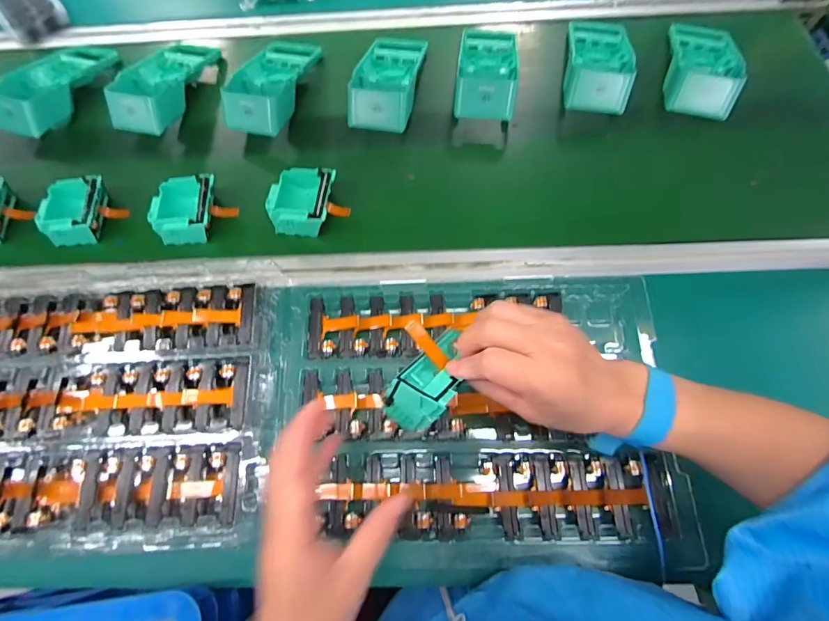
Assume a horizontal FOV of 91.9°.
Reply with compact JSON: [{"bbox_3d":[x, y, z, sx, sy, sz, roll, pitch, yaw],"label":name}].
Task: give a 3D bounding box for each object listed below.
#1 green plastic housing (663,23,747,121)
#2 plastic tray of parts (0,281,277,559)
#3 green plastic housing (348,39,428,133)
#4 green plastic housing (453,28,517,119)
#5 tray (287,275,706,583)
[{"bbox_3d":[0.405,-0.354,0.559,0.091,0.039,0.205,18,71,9],"label":"green plastic housing"},{"bbox_3d":[-0.338,0.096,0.391,0.392,0.021,0.246,-3,69,2],"label":"plastic tray of parts"},{"bbox_3d":[-0.036,-0.332,0.562,0.090,0.055,0.197,7,70,5],"label":"green plastic housing"},{"bbox_3d":[0.102,-0.341,0.560,0.083,0.044,0.194,5,69,5],"label":"green plastic housing"},{"bbox_3d":[0.062,0.094,0.399,0.365,0.037,0.264,0,69,3],"label":"tray"}]

